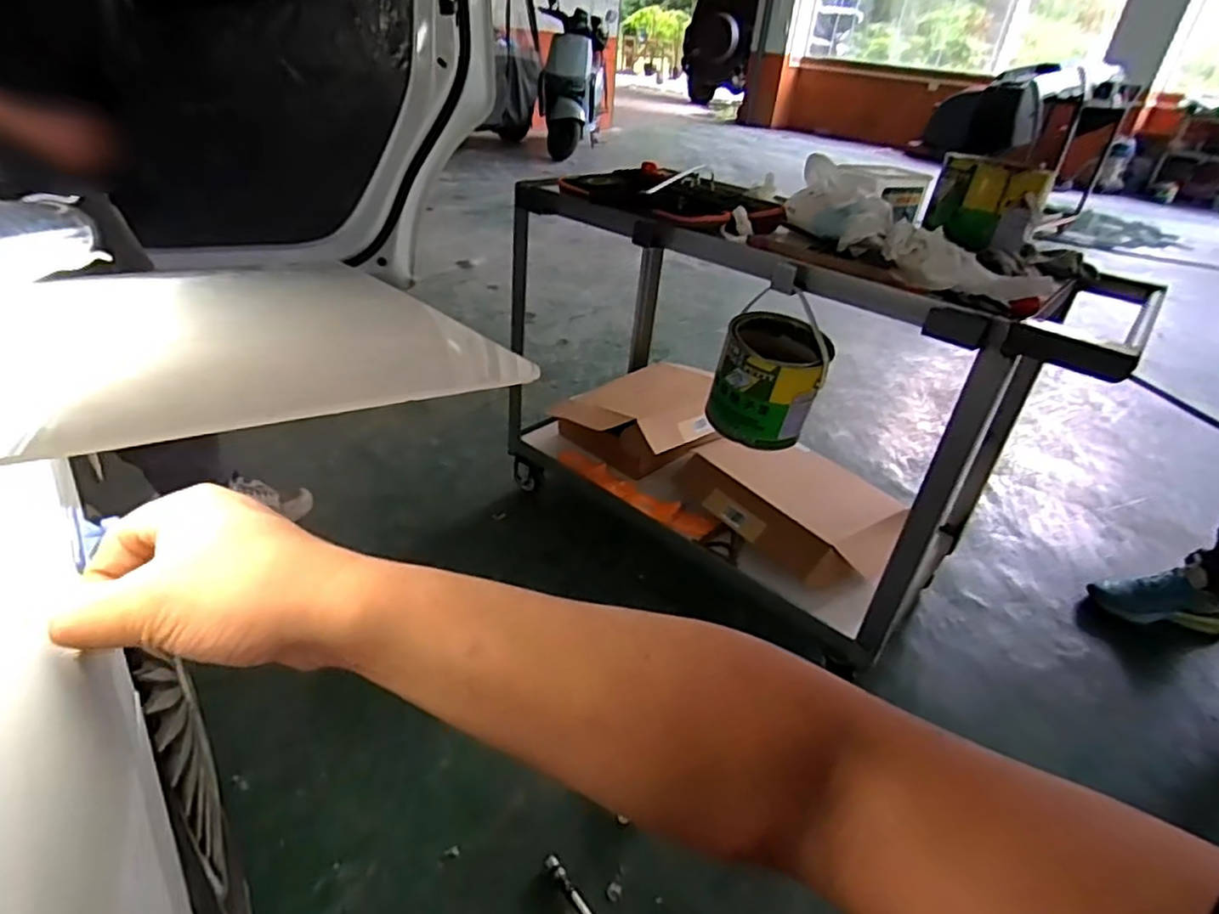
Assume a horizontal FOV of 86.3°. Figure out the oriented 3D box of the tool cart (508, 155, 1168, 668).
[{"bbox_3d":[0.298,-0.145,1.235,0.491,0.665,0.985,-27,45,-36],"label":"tool cart"}]

